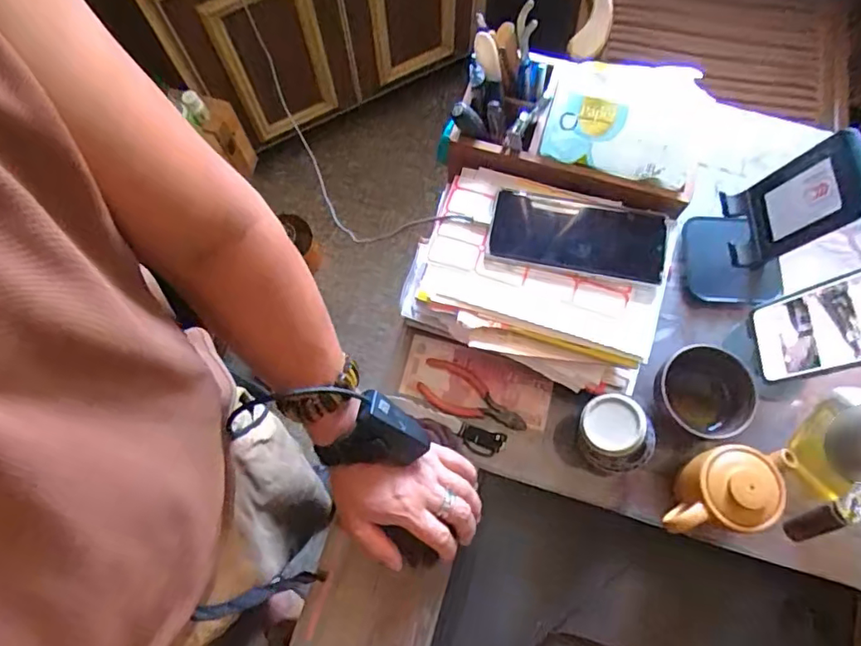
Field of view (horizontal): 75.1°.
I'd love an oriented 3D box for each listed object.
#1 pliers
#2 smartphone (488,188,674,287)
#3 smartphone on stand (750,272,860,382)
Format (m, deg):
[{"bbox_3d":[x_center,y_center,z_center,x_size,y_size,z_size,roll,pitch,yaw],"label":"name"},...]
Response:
[{"bbox_3d":[0.042,0.079,0.574,0.116,0.016,0.046,28,74,10],"label":"pliers"},{"bbox_3d":[0.140,-0.084,0.534,0.161,0.015,0.075,13,72,5],"label":"smartphone"},{"bbox_3d":[0.343,0.003,0.478,0.017,0.168,0.070,4,73,-20],"label":"smartphone on stand"}]

